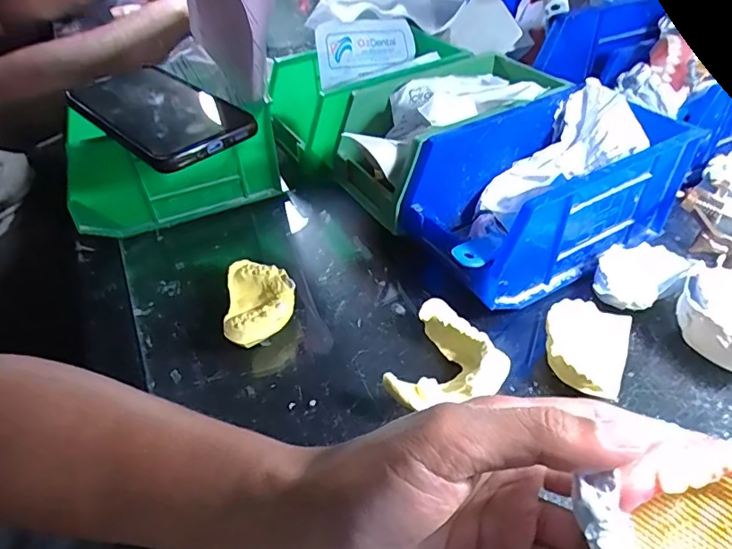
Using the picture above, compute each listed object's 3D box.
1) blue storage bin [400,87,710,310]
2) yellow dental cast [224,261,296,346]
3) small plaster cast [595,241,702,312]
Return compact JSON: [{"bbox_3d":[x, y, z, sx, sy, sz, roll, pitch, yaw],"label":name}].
[{"bbox_3d":[0.118,-0.053,0.353,0.169,0.086,0.093,-24,46,-19],"label":"blue storage bin"},{"bbox_3d":[-0.068,0.019,0.338,0.043,0.029,0.060,-8,43,-3],"label":"yellow dental cast"},{"bbox_3d":[0.174,0.003,0.332,0.059,0.022,0.044,-20,45,-15],"label":"small plaster cast"}]

